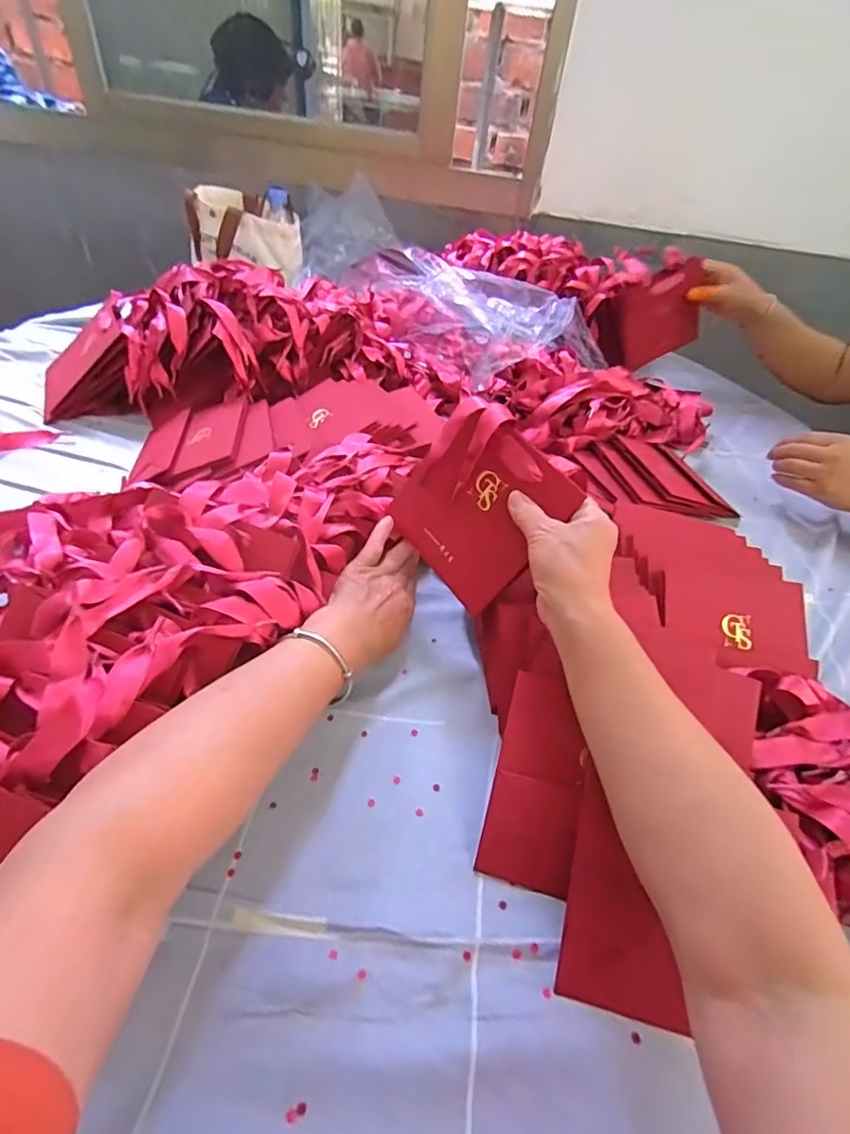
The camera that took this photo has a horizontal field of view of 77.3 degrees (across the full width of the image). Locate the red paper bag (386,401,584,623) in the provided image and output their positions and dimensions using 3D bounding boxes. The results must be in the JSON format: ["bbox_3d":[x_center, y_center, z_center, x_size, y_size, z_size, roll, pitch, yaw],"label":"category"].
[{"bbox_3d":[0.042,-0.054,0.456,0.133,0.141,0.017,47,26,20],"label":"red paper bag"}]

